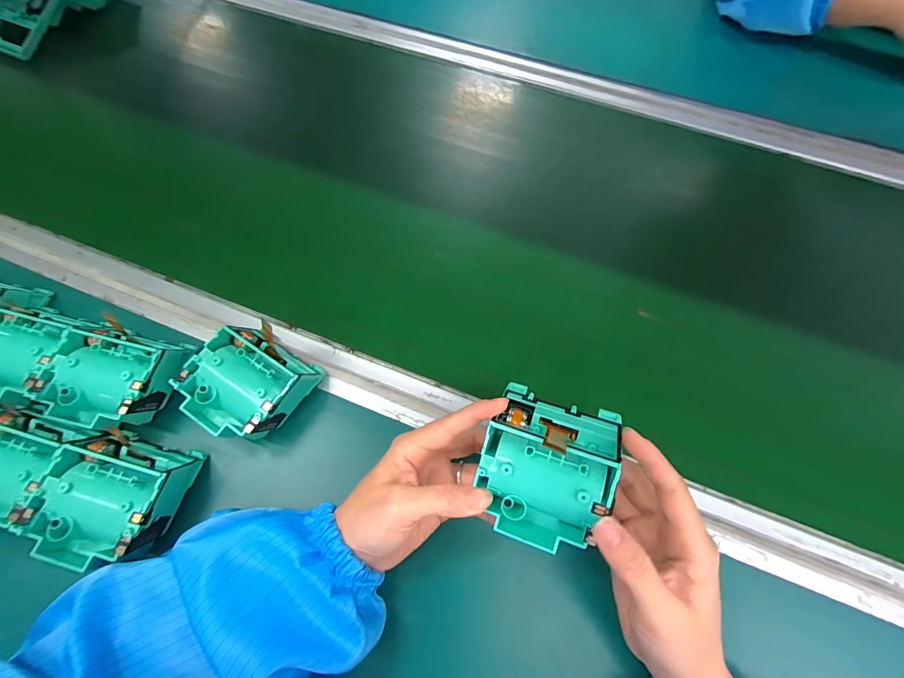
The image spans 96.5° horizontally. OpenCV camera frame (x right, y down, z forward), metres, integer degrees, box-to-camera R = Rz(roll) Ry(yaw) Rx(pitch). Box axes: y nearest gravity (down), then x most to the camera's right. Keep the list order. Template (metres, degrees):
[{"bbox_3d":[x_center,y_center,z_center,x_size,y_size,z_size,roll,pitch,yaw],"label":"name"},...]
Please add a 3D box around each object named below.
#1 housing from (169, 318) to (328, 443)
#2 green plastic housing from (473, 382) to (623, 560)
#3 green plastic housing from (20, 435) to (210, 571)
[{"bbox_3d":[-0.154,0.034,0.310,0.073,0.043,0.080,32,70,12],"label":"housing"},{"bbox_3d":[0.054,0.074,0.236,0.071,0.030,0.084,19,68,7],"label":"green plastic housing"},{"bbox_3d":[-0.230,0.111,0.275,0.084,0.036,0.080,6,67,1],"label":"green plastic housing"}]

